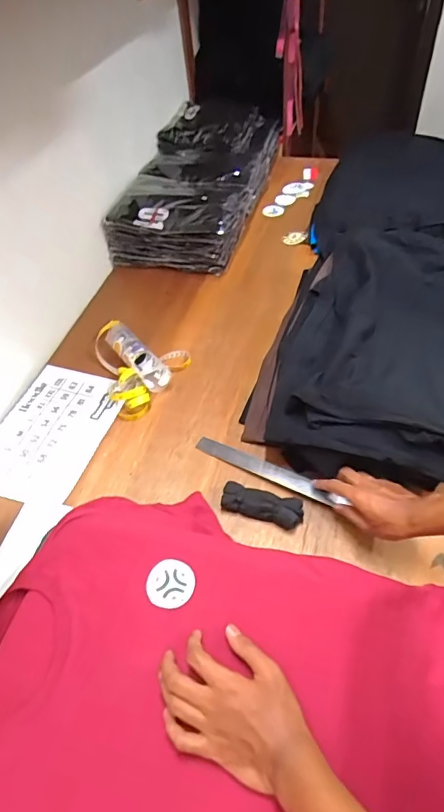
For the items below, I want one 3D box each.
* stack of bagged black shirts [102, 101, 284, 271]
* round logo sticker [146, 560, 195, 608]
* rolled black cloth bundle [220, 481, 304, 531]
[{"bbox_3d":[-0.045,-0.644,1.318,0.307,0.176,0.682,10,52,14],"label":"stack of bagged black shirts"},{"bbox_3d":[-0.064,0.220,0.581,0.059,0.004,0.057,-3,50,3],"label":"round logo sticker"},{"bbox_3d":[0.064,0.153,0.737,0.127,0.028,0.051,13,52,15],"label":"rolled black cloth bundle"}]

